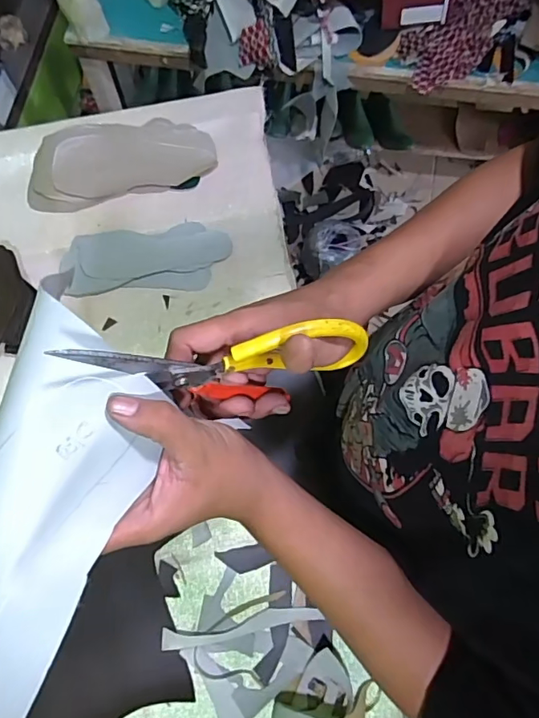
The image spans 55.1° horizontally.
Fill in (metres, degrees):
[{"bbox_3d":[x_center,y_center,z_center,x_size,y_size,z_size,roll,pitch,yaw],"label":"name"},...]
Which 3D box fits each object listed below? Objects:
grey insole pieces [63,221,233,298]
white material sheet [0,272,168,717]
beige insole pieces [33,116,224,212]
[{"bbox_3d":[-0.199,-0.166,0.845,0.261,0.019,0.113,-5,74,-1],"label":"grey insole pieces"},{"bbox_3d":[-0.131,0.123,0.281,0.076,0.054,0.310,13,78,4],"label":"white material sheet"},{"bbox_3d":[-0.257,-0.343,0.880,0.320,0.032,0.145,-15,90,-6],"label":"beige insole pieces"}]

